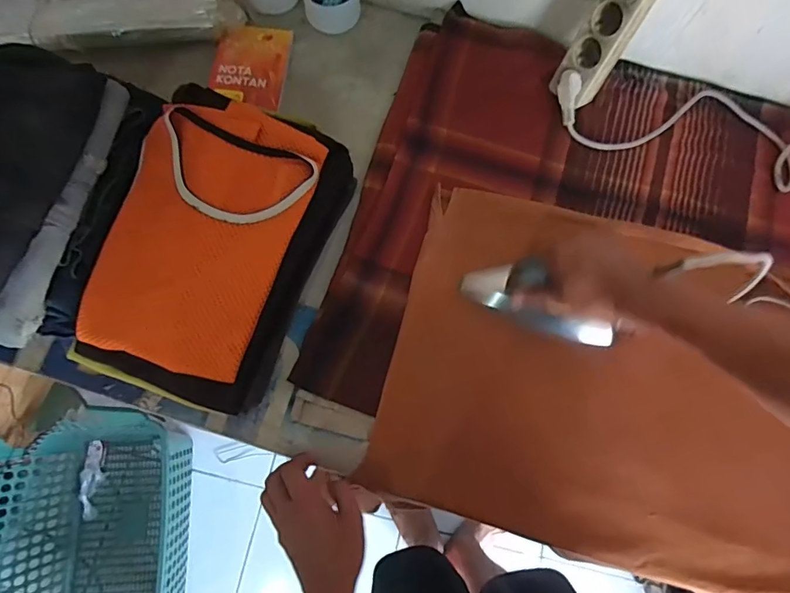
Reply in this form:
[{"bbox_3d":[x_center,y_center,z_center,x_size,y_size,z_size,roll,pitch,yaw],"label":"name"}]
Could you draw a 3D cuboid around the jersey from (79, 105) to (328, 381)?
[{"bbox_3d":[-0.211,-0.074,0.512,0.183,0.032,0.296,19,77,3],"label":"jersey"}]

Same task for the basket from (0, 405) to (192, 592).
[{"bbox_3d":[-0.733,0.583,1.158,0.437,0.304,0.569,-9,76,-3],"label":"basket"}]

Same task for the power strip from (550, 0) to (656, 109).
[{"bbox_3d":[0.272,-0.340,0.585,0.066,0.194,0.054,28,57,5],"label":"power strip"}]

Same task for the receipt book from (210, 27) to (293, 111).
[{"bbox_3d":[-0.215,-0.342,0.688,0.108,0.005,0.139,6,76,0],"label":"receipt book"}]

